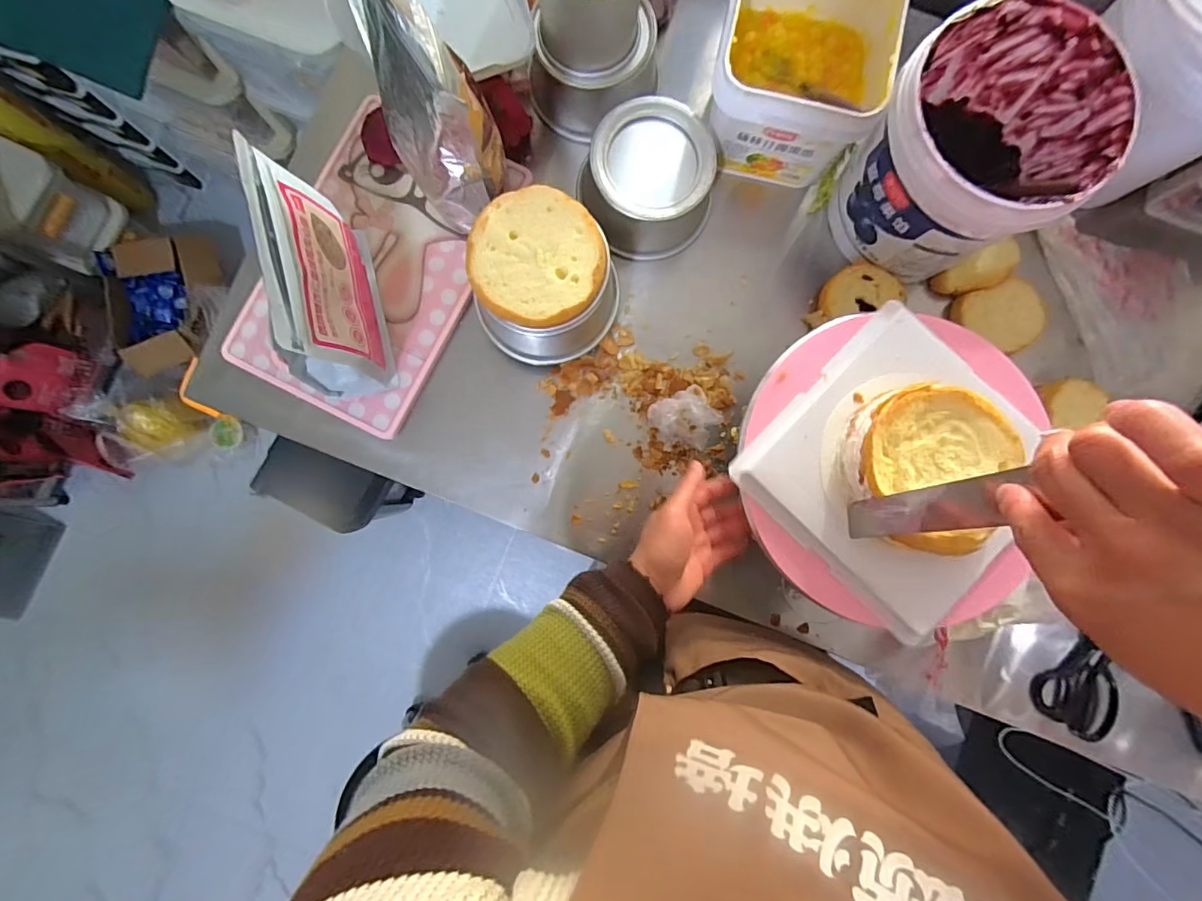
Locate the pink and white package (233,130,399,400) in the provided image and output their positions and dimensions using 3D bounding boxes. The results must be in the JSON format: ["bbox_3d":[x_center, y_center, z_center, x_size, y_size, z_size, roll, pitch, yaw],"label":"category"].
[{"bbox_3d":[-0.282,-0.167,0.511,0.065,0.172,0.195,-10,86,-1],"label":"pink and white package"}]

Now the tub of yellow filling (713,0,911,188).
[{"bbox_3d":[0.212,-0.412,0.563,0.173,0.124,0.171,19,86,1],"label":"tub of yellow filling"}]

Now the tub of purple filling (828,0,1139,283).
[{"bbox_3d":[0.366,-0.297,0.530,0.195,0.174,0.186,0,86,-1],"label":"tub of purple filling"}]

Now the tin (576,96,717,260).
[{"bbox_3d":[0.056,-0.306,0.586,0.142,0.072,0.139,0,86,-1],"label":"tin"}]

